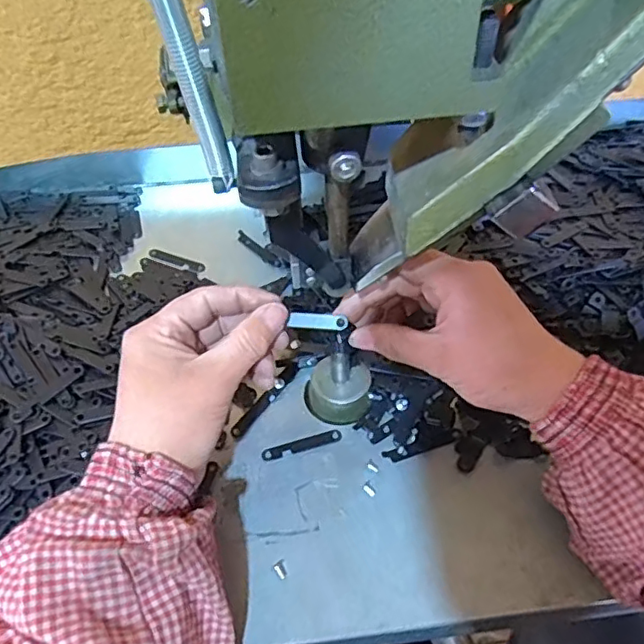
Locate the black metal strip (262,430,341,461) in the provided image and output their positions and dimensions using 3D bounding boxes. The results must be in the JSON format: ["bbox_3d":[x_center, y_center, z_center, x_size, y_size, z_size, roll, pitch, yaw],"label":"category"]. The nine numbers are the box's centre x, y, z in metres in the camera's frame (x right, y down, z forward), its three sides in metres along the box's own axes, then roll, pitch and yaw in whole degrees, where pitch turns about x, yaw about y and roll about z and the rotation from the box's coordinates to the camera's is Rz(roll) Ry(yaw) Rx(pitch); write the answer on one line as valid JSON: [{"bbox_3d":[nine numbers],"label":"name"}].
[{"bbox_3d":[-0.013,0.080,0.384,0.052,0.004,0.009,-13,53,-8],"label":"black metal strip"}]

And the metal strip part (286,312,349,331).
[{"bbox_3d":[-0.002,0.000,0.340,0.031,0.004,0.009,4,89,6],"label":"metal strip part"}]

